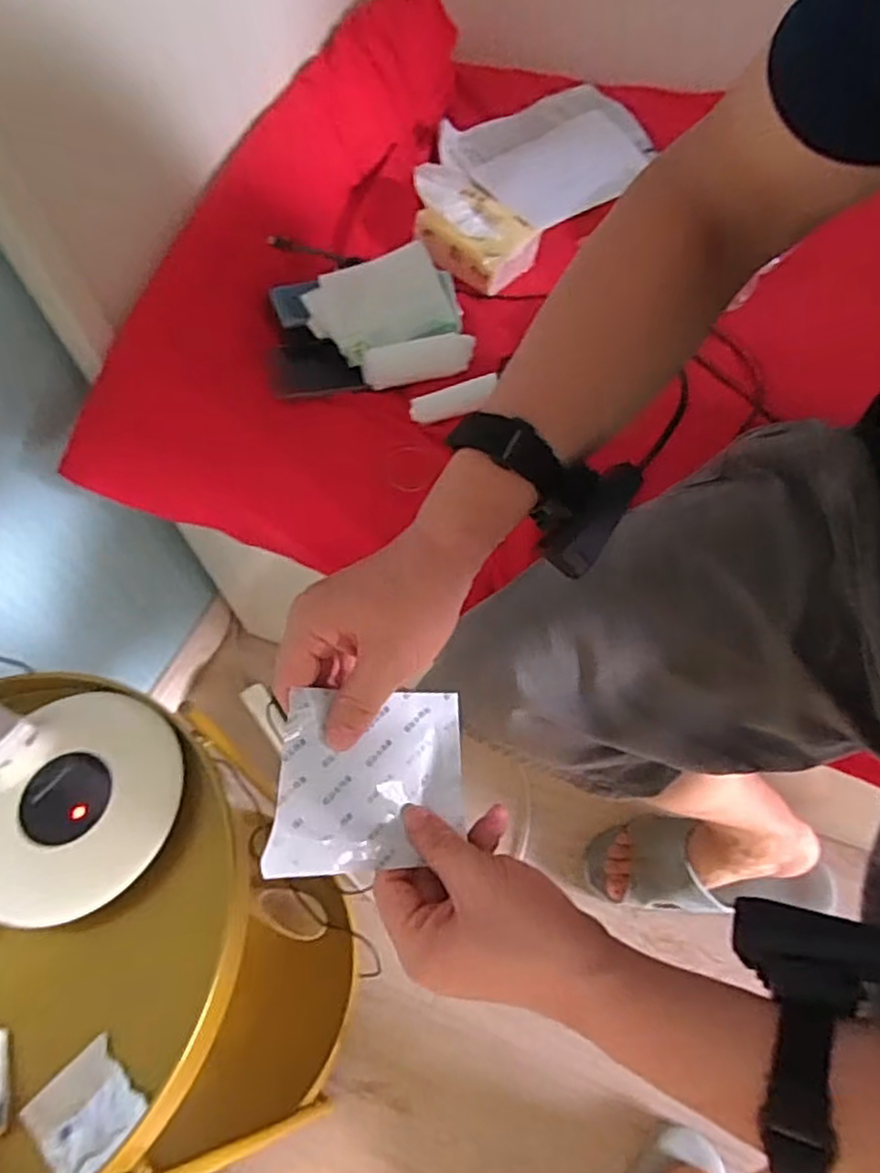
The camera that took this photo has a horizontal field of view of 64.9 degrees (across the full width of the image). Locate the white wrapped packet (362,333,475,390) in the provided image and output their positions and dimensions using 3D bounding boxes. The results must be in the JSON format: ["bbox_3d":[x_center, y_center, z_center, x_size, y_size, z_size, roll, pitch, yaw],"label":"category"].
[{"bbox_3d":[-0.023,-0.244,0.750,0.119,0.022,0.044,-14,95,-3],"label":"white wrapped packet"}]

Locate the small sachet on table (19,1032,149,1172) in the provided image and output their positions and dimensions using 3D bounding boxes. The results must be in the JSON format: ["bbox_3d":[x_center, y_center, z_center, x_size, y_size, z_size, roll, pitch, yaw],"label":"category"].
[{"bbox_3d":[-0.211,0.312,0.410,0.059,0.012,0.054,38,68,26],"label":"small sachet on table"}]

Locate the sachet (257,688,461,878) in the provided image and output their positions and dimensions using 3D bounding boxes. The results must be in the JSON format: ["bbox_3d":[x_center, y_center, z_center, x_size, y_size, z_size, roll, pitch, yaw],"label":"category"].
[{"bbox_3d":[-0.038,0.108,0.393,0.111,0.010,0.096,7,69,-26],"label":"sachet"}]

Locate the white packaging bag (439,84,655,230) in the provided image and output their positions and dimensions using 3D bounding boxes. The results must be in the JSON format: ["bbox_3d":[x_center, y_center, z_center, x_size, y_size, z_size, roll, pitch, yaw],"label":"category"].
[{"bbox_3d":[0.152,-0.583,0.938,0.278,0.063,0.223,-23,59,-10],"label":"white packaging bag"}]

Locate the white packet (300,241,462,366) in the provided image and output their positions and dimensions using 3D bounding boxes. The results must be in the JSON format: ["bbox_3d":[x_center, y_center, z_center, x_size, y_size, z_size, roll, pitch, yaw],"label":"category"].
[{"bbox_3d":[-0.059,-0.302,0.742,0.156,0.017,0.095,-20,98,-3],"label":"white packet"}]

